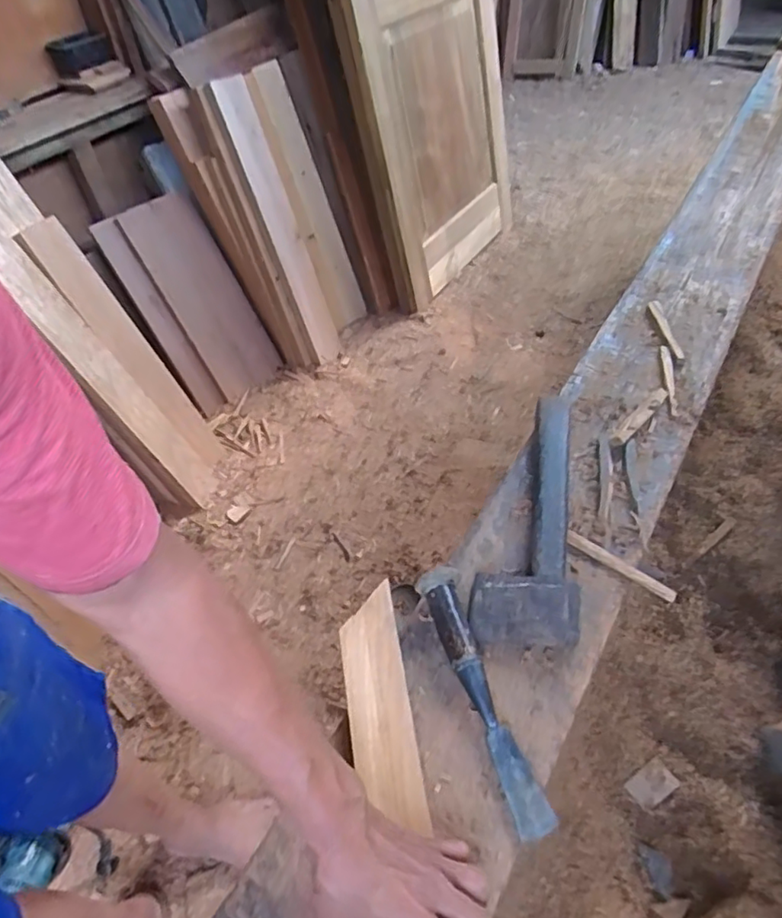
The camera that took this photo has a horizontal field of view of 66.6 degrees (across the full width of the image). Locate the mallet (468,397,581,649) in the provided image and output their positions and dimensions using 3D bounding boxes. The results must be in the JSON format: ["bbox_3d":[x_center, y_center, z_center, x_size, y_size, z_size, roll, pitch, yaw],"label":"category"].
[{"bbox_3d":[0.155,0.056,0.691,0.105,0.048,0.321,3,47,9],"label":"mallet"}]

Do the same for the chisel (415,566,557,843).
[{"bbox_3d":[0.083,0.213,0.552,0.040,0.054,0.236,-15,47,-8],"label":"chisel"}]

